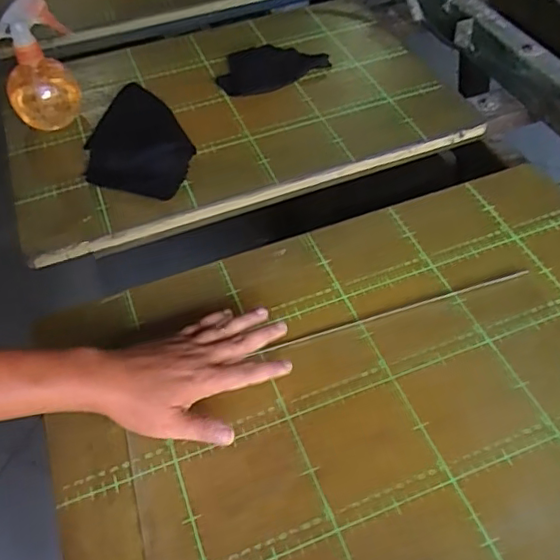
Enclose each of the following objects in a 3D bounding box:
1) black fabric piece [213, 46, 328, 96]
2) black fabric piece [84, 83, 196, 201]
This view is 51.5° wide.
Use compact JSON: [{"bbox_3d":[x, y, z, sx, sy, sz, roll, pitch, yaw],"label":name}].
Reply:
[{"bbox_3d":[-0.012,-0.313,0.850,0.160,0.012,0.102,-10,51,-4],"label":"black fabric piece"},{"bbox_3d":[-0.187,-0.183,0.745,0.125,0.031,0.211,-17,52,-9],"label":"black fabric piece"}]

